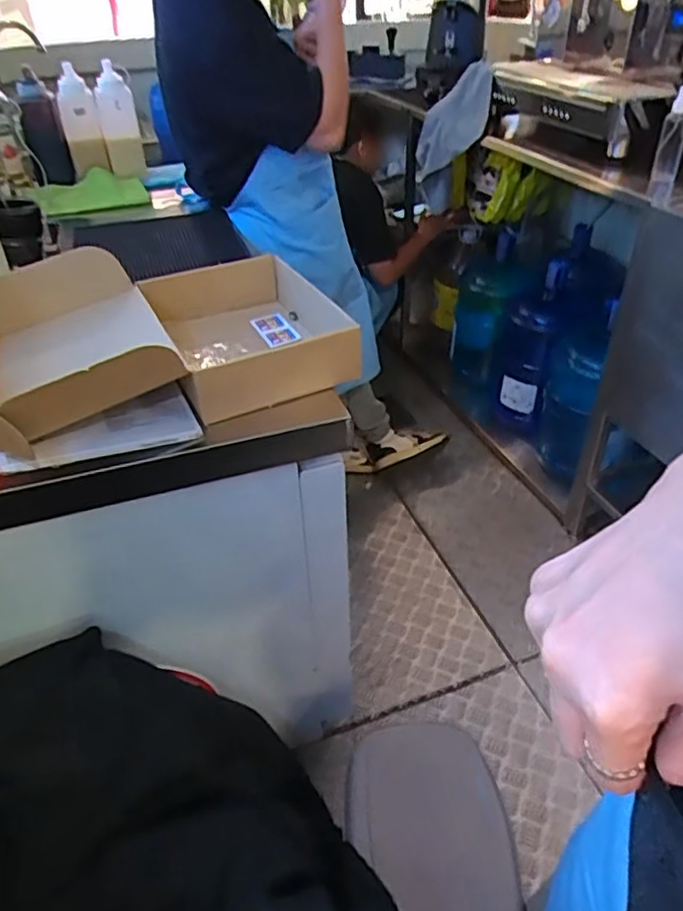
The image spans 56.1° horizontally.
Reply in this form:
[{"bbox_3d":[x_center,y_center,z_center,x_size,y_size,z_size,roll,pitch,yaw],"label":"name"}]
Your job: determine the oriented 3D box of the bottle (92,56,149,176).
[{"bbox_3d":[-0.482,-0.722,1.394,0.077,0.206,0.086,-11,39,-12],"label":"bottle"}]

